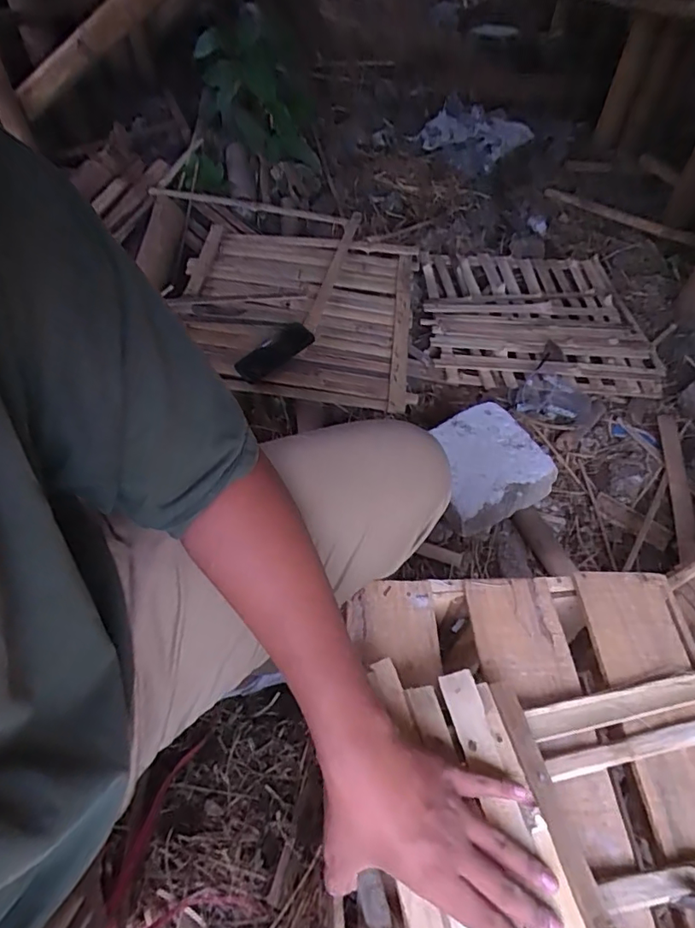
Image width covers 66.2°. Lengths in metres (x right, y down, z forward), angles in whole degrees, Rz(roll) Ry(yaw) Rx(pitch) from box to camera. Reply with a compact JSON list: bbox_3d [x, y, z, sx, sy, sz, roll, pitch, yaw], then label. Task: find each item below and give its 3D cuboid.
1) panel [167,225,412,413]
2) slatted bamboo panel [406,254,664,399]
[{"bbox_3d":[-0.110,-0.335,1.156,0.492,0.034,0.459,6,64,2],"label":"panel"},{"bbox_3d":[0.449,-0.374,1.332,0.592,0.075,0.498,4,52,-3],"label":"slatted bamboo panel"}]

